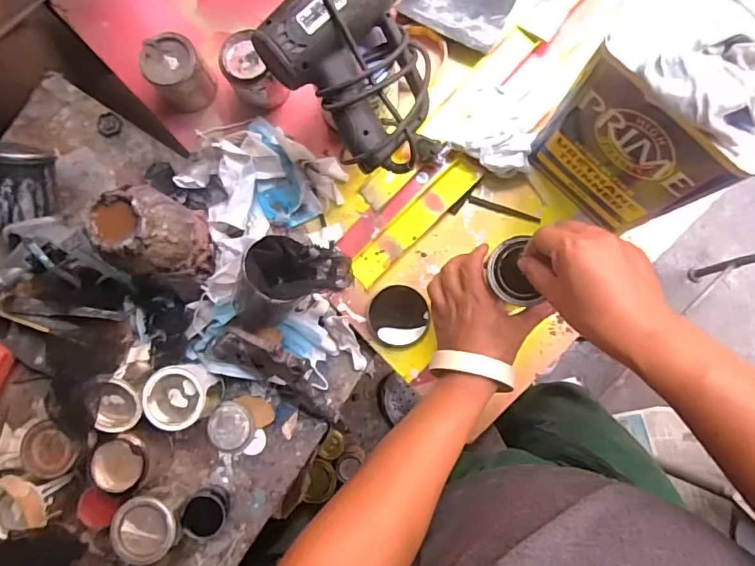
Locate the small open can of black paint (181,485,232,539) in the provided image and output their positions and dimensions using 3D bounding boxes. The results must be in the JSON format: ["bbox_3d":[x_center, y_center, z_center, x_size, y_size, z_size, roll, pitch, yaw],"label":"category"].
[{"bbox_3d":[-0.207,0.280,0.605,0.046,0.065,0.046,0,85,2],"label":"small open can of black paint"}]

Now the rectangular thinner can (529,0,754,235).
[{"bbox_3d":[0.264,-0.152,0.493,0.095,0.260,0.147,-42,85,-2],"label":"rectangular thinner can"}]

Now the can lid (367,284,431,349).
[{"bbox_3d":[0.028,0.042,0.624,0.074,0.013,0.075,0,85,2],"label":"can lid"}]

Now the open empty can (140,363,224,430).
[{"bbox_3d":[-0.239,0.138,0.608,0.072,0.073,0.071,0,85,2],"label":"open empty can"}]

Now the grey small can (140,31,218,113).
[{"bbox_3d":[-0.250,-0.265,0.625,0.066,0.075,0.067,0,85,2],"label":"grey small can"}]

